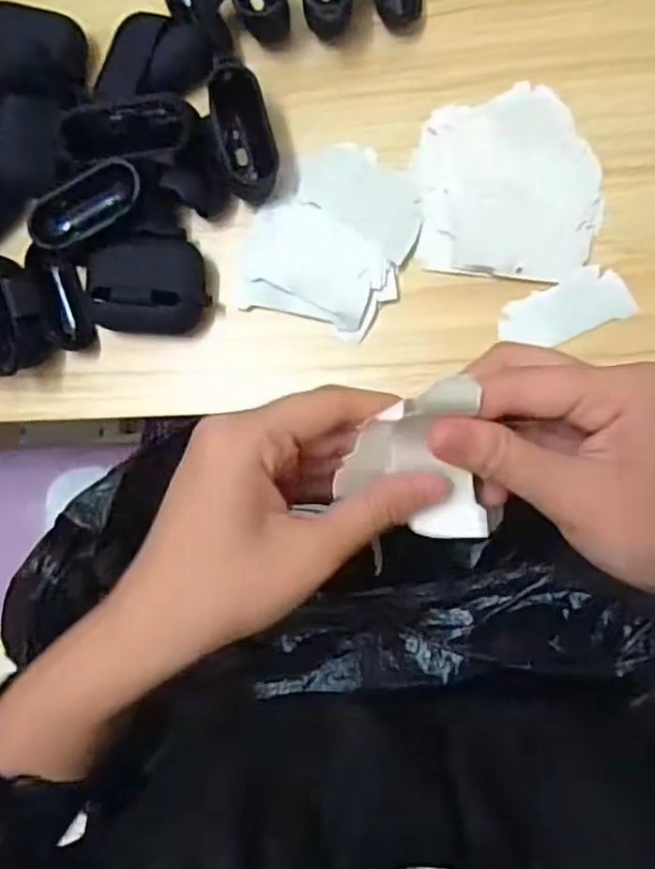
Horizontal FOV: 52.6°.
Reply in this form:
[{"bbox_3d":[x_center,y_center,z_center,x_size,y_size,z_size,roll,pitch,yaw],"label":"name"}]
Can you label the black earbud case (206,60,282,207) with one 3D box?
[{"bbox_3d":[-0.046,-0.165,0.360,0.032,0.023,0.072,-13,97,5],"label":"black earbud case"}]

